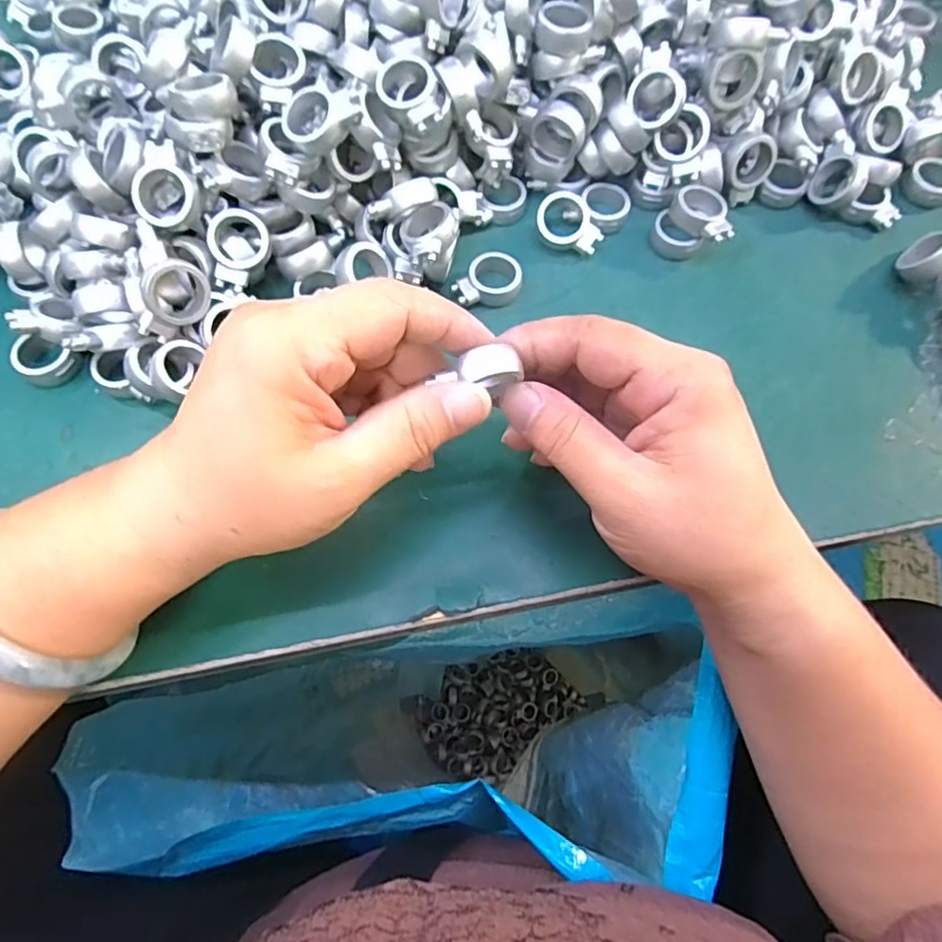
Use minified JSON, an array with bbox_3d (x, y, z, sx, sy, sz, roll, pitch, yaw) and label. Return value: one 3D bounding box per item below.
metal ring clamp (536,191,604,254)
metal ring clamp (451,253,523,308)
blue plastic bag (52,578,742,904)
[{"bbox_3d":[0.049,-0.123,0.295,0.034,0.011,0.026,15,90,-1],"label":"metal ring clamp"},{"bbox_3d":[0.009,-0.089,0.284,0.025,0.012,0.031,39,72,13],"label":"metal ring clamp"},{"bbox_3d":[-0.045,0.241,0.557,0.319,0.625,0.146,-2,68,-3],"label":"blue plastic bag"}]

